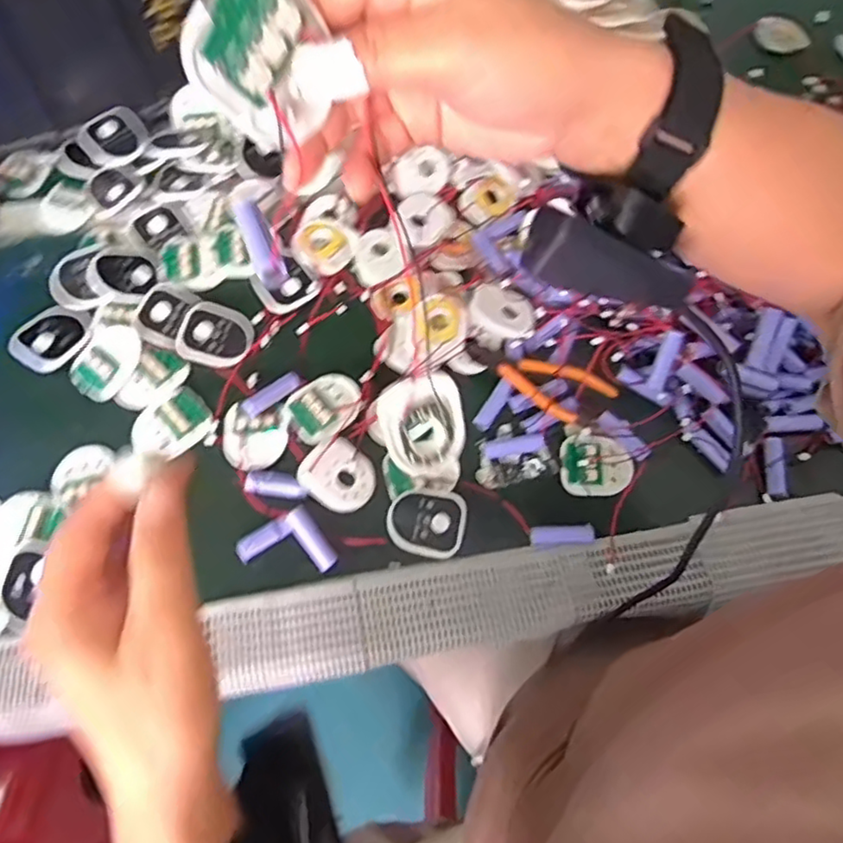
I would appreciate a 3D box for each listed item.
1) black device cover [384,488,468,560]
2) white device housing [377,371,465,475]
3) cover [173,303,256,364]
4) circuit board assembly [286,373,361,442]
[{"bbox_3d":[0.005,0.078,0.488,0.060,0.015,0.049,1,65,-3],"label":"black device cover"},{"bbox_3d":[0.002,0.002,0.370,0.049,0.012,0.059,-18,107,-13],"label":"white device housing"},{"bbox_3d":[-0.177,-0.074,0.544,0.065,0.012,0.052,13,65,3],"label":"cover"},{"bbox_3d":[-0.080,-0.013,0.527,0.049,0.012,0.063,40,69,15],"label":"circuit board assembly"}]

